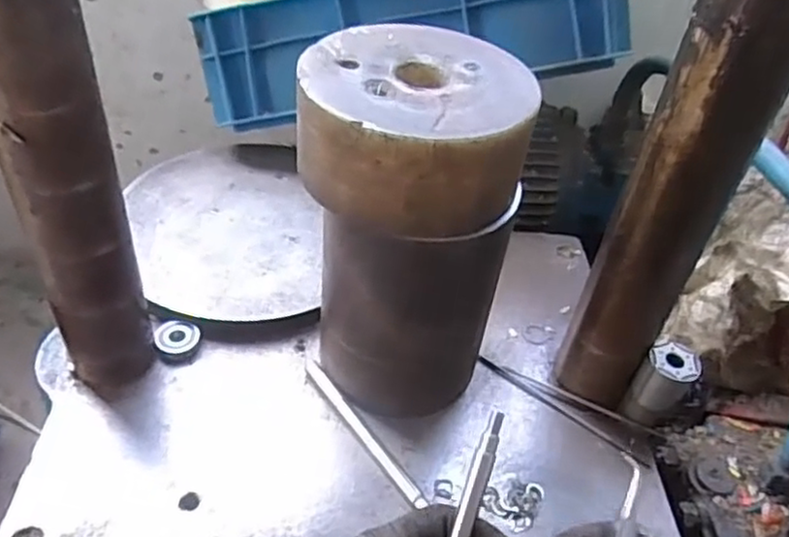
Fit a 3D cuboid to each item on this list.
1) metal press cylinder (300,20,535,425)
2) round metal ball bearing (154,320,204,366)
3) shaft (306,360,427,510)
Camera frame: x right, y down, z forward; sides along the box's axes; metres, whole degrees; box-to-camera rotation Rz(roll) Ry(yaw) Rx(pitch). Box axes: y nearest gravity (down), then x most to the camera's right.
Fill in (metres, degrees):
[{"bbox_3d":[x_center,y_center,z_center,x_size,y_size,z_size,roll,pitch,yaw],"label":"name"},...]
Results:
[{"bbox_3d":[0.007,-0.022,0.494,0.142,0.254,0.141,5,42,-2],"label":"metal press cylinder"},{"bbox_3d":[-0.178,0.061,0.557,0.034,0.017,0.036,12,42,5],"label":"round metal ball bearing"},{"bbox_3d":[-0.025,0.124,0.516,0.012,0.009,0.151,-24,50,-29],"label":"shaft"}]

